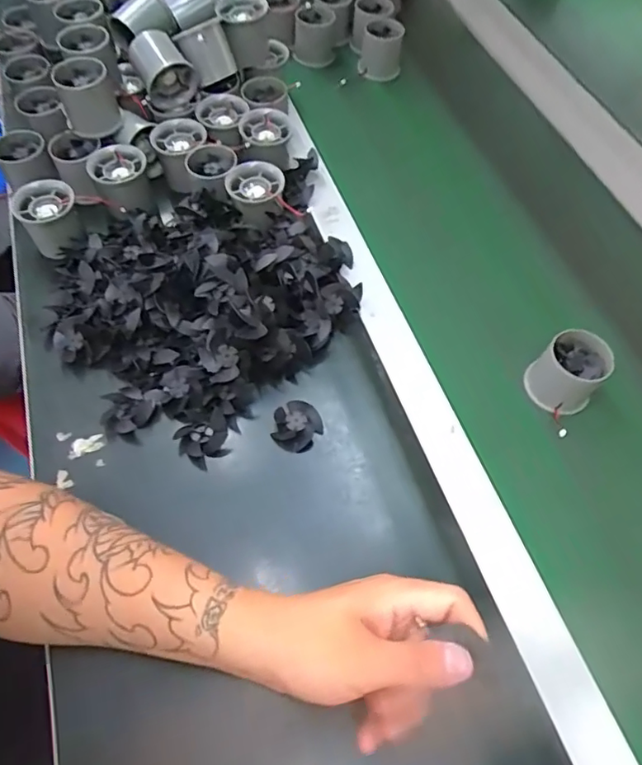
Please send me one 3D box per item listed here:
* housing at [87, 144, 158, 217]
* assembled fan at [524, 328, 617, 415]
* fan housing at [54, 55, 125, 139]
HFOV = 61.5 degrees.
[{"bbox_3d":[-0.204,-0.205,0.564,0.056,0.058,0.068,-17,61,-12],"label":"housing"},{"bbox_3d":[0.212,-0.009,0.459,0.050,0.050,0.051,1,59,-1],"label":"assembled fan"},{"bbox_3d":[-0.239,-0.293,0.554,0.056,0.056,0.057,-21,62,-14],"label":"fan housing"}]

